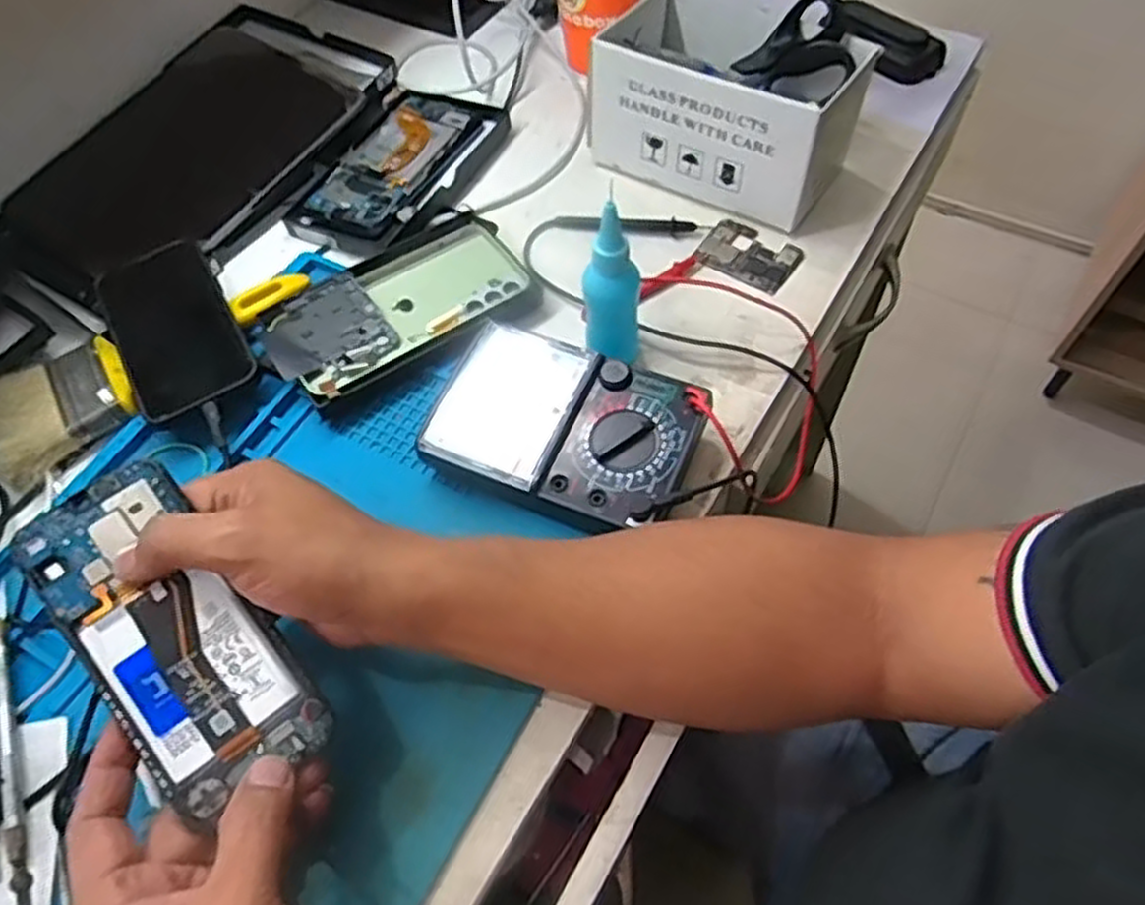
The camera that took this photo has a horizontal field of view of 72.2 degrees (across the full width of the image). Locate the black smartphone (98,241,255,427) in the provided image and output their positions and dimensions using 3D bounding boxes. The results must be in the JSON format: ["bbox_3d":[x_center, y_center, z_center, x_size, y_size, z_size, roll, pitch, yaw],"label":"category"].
[{"bbox_3d":[-0.263,-0.081,0.516,0.075,0.013,0.137,-32,68,-8],"label":"black smartphone"}]

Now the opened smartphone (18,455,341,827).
[{"bbox_3d":[-0.181,0.081,0.355,0.075,0.007,0.158,-39,83,-21],"label":"opened smartphone"}]

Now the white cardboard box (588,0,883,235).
[{"bbox_3d":[0.114,-0.262,0.585,0.182,0.096,0.122,23,63,17],"label":"white cardboard box"}]

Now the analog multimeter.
[{"bbox_3d":[-0.003,-0.013,0.464,0.151,0.035,0.104,19,62,15],"label":"analog multimeter"}]

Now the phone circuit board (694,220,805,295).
[{"bbox_3d":[0.127,-0.143,0.565,0.066,0.006,0.047,30,65,20],"label":"phone circuit board"}]

